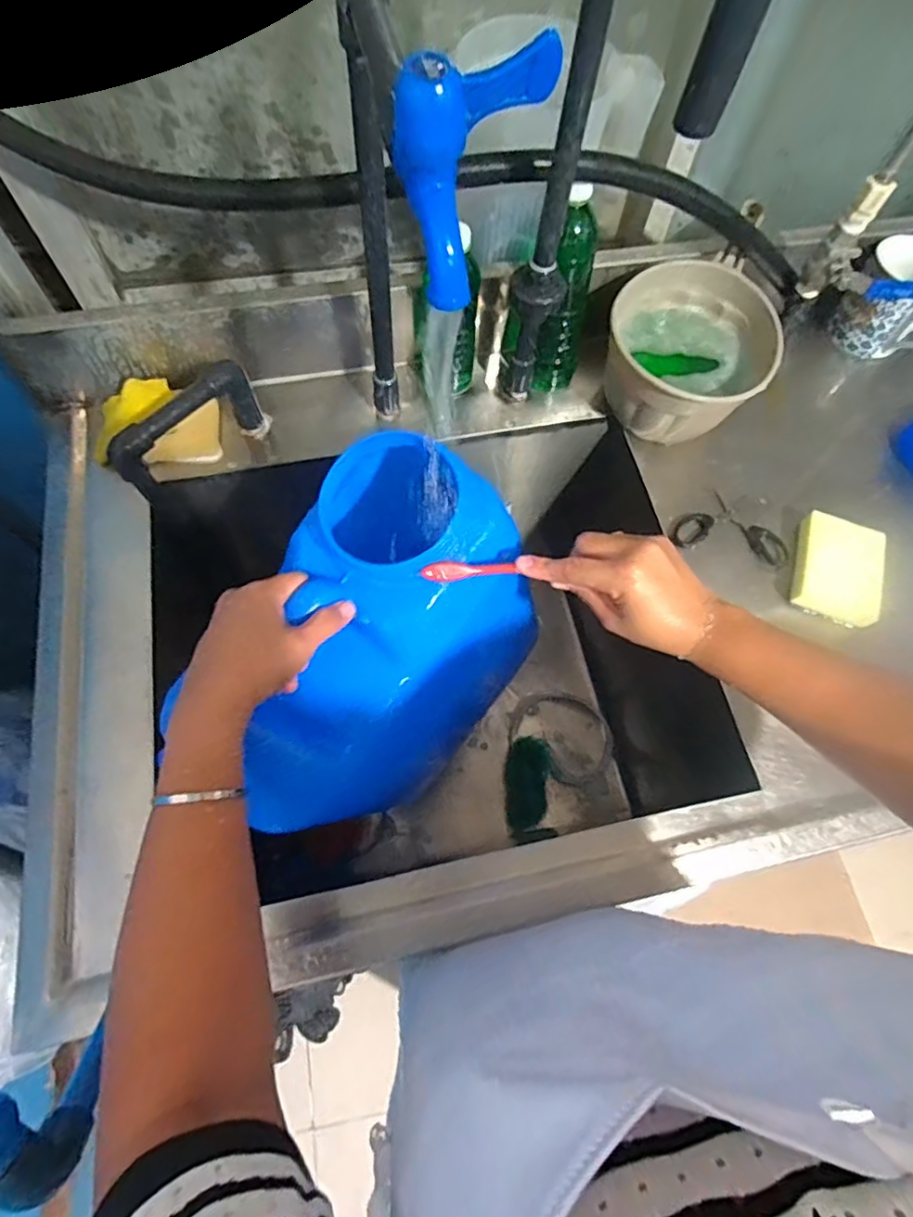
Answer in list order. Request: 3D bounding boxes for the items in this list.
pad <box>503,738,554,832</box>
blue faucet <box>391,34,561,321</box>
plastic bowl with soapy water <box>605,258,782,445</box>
[{"bbox_3d":[0.104,0.257,0.864,0.062,0.017,0.131,8,79,1],"label":"pad"},{"bbox_3d":[0.002,-0.192,0.258,0.044,0.081,0.061,39,70,14],"label":"blue faucet"},{"bbox_3d":[0.245,-0.272,0.638,0.169,0.100,0.189,15,67,4],"label":"plastic bowl with soapy water"}]

